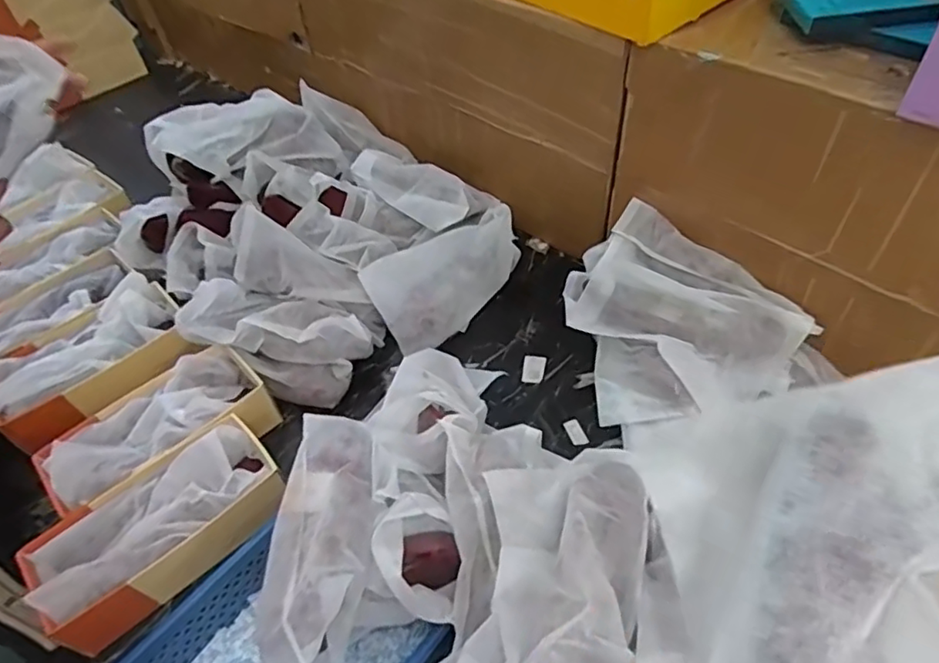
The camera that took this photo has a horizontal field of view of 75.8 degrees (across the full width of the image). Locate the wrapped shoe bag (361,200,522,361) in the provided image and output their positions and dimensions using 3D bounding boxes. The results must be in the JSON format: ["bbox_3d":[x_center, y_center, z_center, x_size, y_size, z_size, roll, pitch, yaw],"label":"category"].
[{"bbox_3d":[-0.026,-0.095,0.967,0.290,0.095,0.122,-39,56,-25],"label":"wrapped shoe bag"}]

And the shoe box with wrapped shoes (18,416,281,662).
[{"bbox_3d":[-0.365,0.229,0.715,0.273,0.112,0.132,-35,55,-22],"label":"shoe box with wrapped shoes"}]

